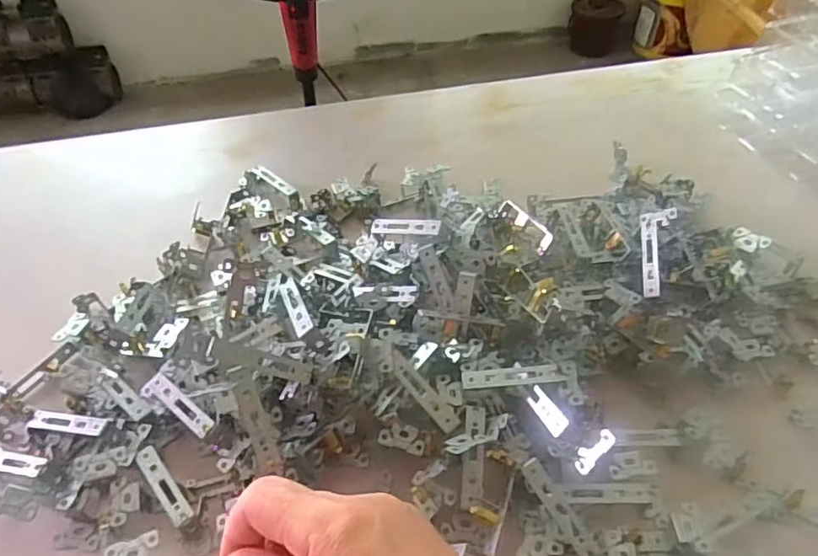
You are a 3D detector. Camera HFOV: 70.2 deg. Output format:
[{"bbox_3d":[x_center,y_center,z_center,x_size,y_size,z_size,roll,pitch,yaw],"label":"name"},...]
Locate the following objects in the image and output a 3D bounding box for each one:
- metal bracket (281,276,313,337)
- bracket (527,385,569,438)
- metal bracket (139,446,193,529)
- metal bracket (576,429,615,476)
[{"bbox_3d":[-0.083,0.020,0.425,0.013,0.004,0.061,-15,40,-18],"label":"metal bracket"},{"bbox_3d":[0.094,0.091,0.398,0.015,0.004,0.038,-41,40,2],"label":"bracket"},{"bbox_3d":[-0.172,0.144,0.406,0.014,0.005,0.068,-14,41,-42],"label":"metal bracket"},{"bbox_3d":[0.123,0.114,0.385,0.008,0.034,0.015,15,27,-51],"label":"metal bracket"}]

